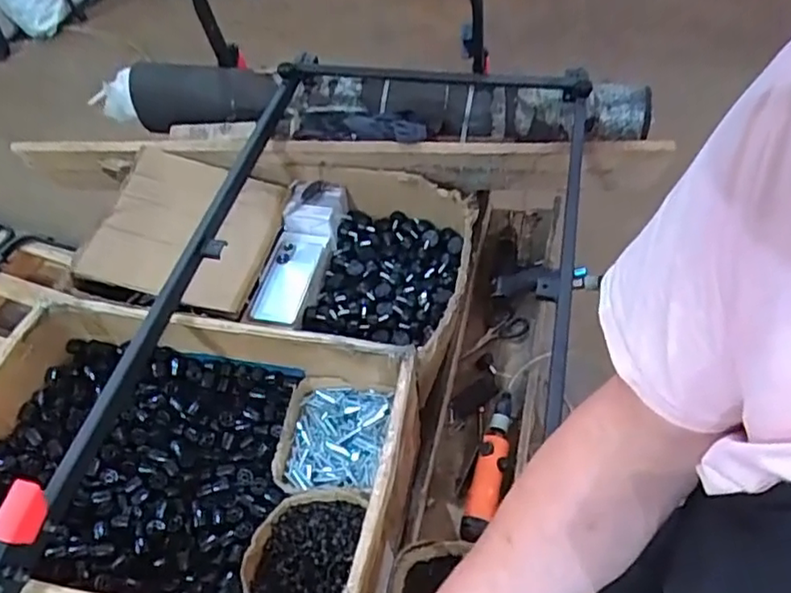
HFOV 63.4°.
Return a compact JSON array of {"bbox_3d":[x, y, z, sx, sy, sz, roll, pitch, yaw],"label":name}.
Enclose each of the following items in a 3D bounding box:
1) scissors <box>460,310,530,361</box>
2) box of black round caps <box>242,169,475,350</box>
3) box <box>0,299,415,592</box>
[{"bbox_3d":[0.160,0.071,1.017,0.043,0.012,0.133,36,62,29],"label":"scissors"},{"bbox_3d":[-0.048,-0.060,0.961,0.317,0.138,0.317,6,52,11],"label":"box of black round caps"},{"bbox_3d":[-0.267,0.197,0.764,0.524,0.137,0.364,6,52,11],"label":"box"}]

